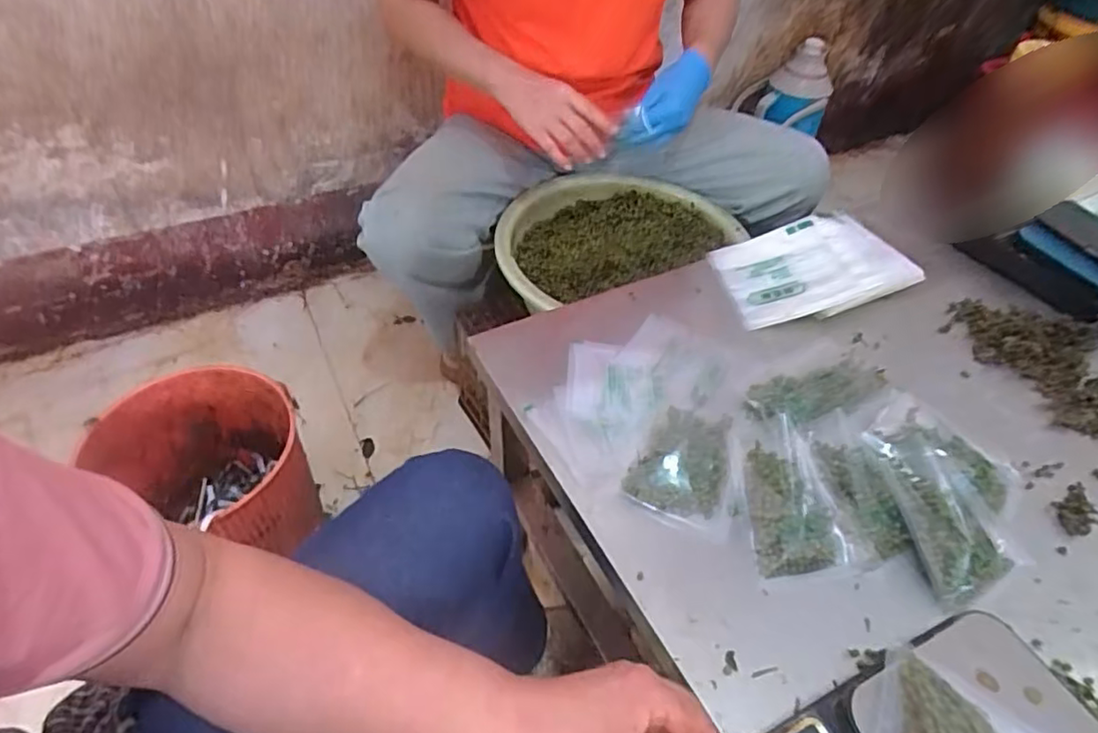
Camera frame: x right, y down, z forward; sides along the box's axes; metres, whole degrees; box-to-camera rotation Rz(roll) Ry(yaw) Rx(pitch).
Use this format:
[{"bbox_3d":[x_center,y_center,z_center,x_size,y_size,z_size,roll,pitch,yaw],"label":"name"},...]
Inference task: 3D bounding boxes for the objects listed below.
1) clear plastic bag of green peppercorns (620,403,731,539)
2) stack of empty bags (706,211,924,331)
[{"bbox_3d":[0.124,0.087,0.546,0.089,0.019,0.108,22,49,15],"label":"clear plastic bag of green peppercorns"},{"bbox_3d":[0.313,-0.124,0.745,0.221,0.037,0.157,-9,48,-12],"label":"stack of empty bags"}]

